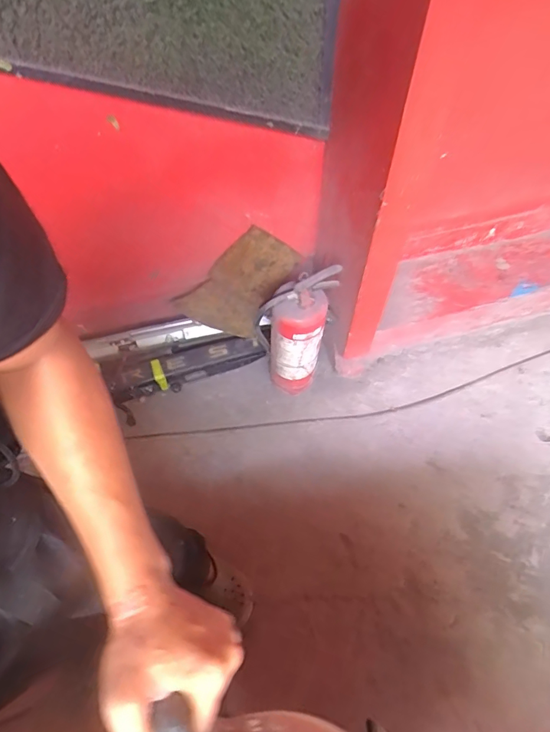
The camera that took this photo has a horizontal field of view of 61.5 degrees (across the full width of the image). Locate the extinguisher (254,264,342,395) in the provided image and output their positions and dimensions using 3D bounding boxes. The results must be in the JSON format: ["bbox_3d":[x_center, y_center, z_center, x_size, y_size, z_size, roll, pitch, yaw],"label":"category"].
[{"bbox_3d":[0.047,-0.082,1.231,0.190,0.478,0.129,6,61,4],"label":"extinguisher"}]

